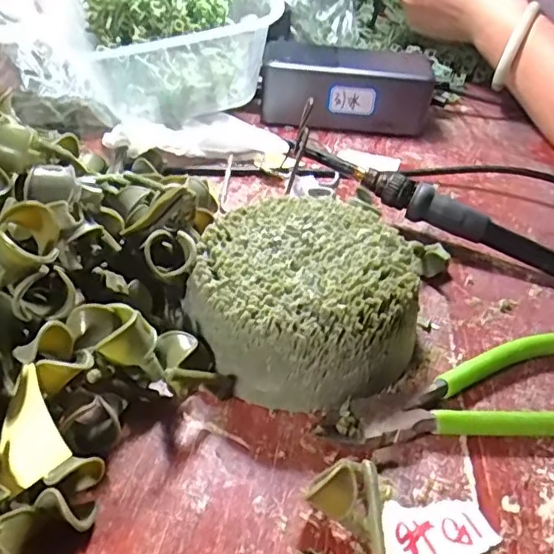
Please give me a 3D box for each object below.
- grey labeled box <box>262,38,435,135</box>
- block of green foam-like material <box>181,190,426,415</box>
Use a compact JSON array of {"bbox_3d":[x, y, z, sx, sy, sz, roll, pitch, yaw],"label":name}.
[{"bbox_3d":[0.054,-0.150,0.455,0.129,0.056,0.052,2,41,-4],"label":"grey labeled box"},{"bbox_3d":[0.013,0.009,0.270,0.102,0.046,0.099,8,40,2],"label":"block of green foam-like material"}]

